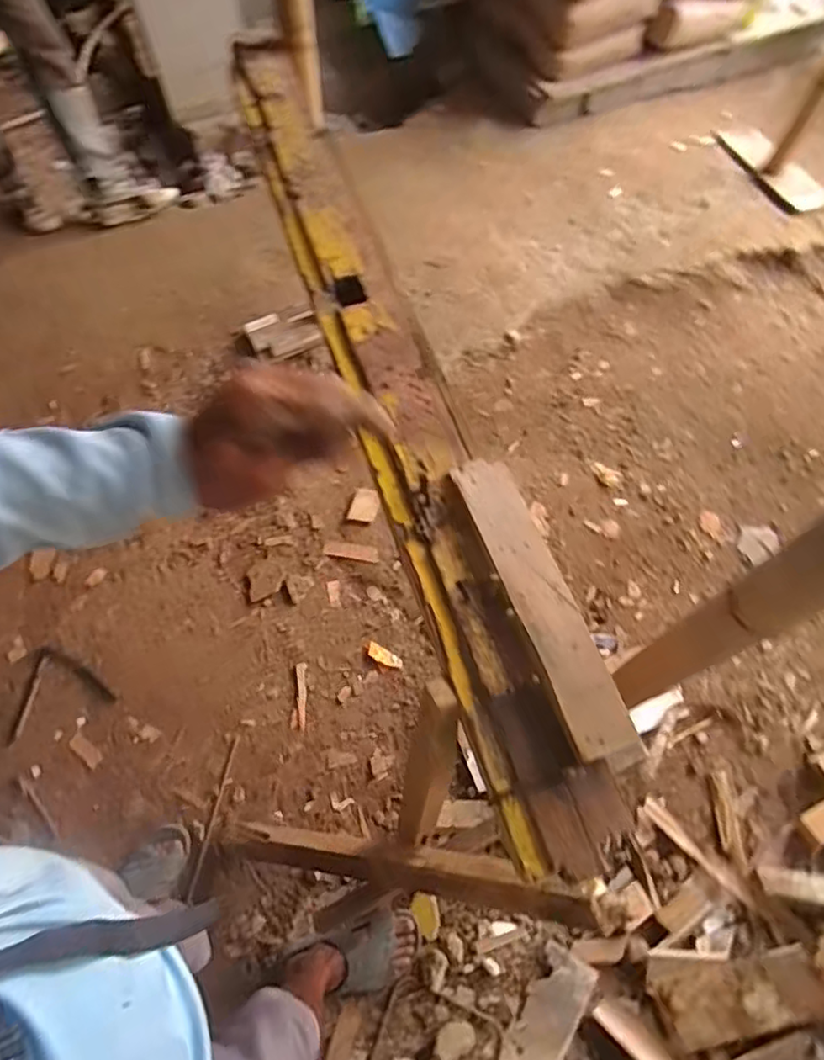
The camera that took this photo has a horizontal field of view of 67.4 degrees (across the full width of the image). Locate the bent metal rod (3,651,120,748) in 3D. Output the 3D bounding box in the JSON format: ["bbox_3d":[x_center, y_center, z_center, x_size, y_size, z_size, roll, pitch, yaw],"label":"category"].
[{"bbox_3d":[-0.803,0.348,1.377,0.227,0.028,0.169,-24,65,-9],"label":"bent metal rod"}]

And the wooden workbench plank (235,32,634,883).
[{"bbox_3d":[-0.047,-0.249,0.815,0.125,0.041,1.284,-18,64,-6],"label":"wooden workbench plank"}]

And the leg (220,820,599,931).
[{"bbox_3d":[-0.054,0.518,0.962,0.736,0.085,0.061,-17,55,41],"label":"leg"}]

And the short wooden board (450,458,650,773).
[{"bbox_3d":[0.131,0.066,0.630,0.061,0.015,0.344,-19,64,-7],"label":"short wooden board"}]

